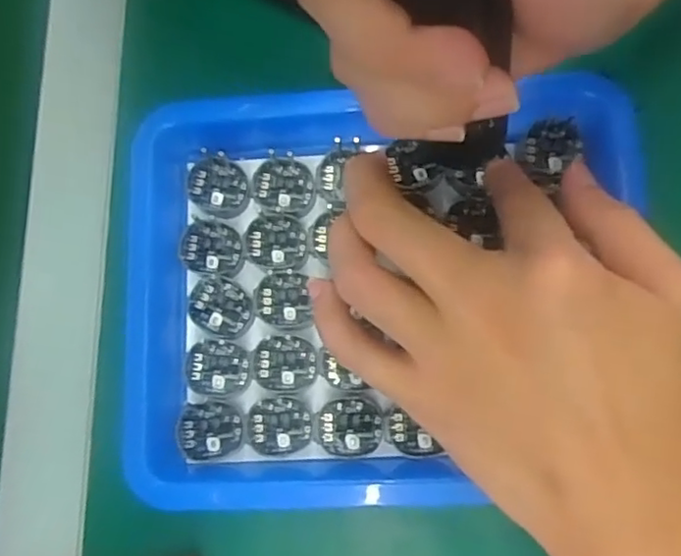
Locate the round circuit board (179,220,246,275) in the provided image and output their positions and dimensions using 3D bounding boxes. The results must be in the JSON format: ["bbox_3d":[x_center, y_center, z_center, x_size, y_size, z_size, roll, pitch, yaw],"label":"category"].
[{"bbox_3d":[-0.057,-0.014,0.286,0.029,0.004,0.025,5,80,9],"label":"round circuit board"}]

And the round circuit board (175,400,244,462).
[{"bbox_3d":[-0.055,0.064,0.270,0.027,0.005,0.024,6,81,9],"label":"round circuit board"}]

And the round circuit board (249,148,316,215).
[{"bbox_3d":[-0.026,-0.042,0.288,0.030,0.004,0.027,43,88,13],"label":"round circuit board"}]

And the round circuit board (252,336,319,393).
[{"bbox_3d":[-0.023,0.036,0.272,0.027,0.004,0.023,-2,79,8],"label":"round circuit board"}]

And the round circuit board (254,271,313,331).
[{"bbox_3d":[-0.025,0.010,0.279,0.025,0.004,0.025,-1,79,8],"label":"round circuit board"}]

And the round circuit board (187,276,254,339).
[{"bbox_3d":[-0.052,0.013,0.281,0.029,0.004,0.024,31,85,12],"label":"round circuit board"}]

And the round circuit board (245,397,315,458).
[{"bbox_3d":[-0.026,0.061,0.268,0.027,0.004,0.023,0,80,8],"label":"round circuit board"}]

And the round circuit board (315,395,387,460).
[{"bbox_3d":[0.004,0.061,0.266,0.027,0.004,0.023,9,81,9],"label":"round circuit board"}]

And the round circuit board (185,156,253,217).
[{"bbox_3d":[-0.055,-0.041,0.291,0.028,0.004,0.026,-1,79,8],"label":"round circuit board"}]

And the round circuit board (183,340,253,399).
[{"bbox_3d":[-0.052,0.039,0.274,0.029,0.004,0.023,7,81,9],"label":"round circuit board"}]

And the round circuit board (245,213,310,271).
[{"bbox_3d":[-0.028,-0.016,0.284,0.028,0.004,0.024,7,81,9],"label":"round circuit board"}]

